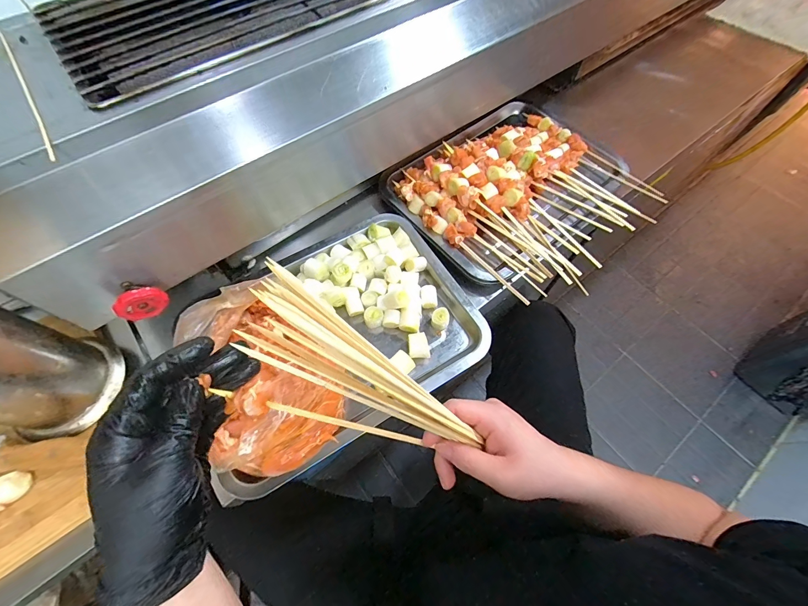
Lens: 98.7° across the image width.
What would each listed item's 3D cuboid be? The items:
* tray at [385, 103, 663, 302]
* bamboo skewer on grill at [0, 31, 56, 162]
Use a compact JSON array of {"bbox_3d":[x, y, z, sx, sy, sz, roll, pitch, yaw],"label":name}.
[{"bbox_3d":[0.178,-0.178,0.534,0.330,0.068,0.327,-40,72,-18],"label":"tray"},{"bbox_3d":[-0.357,-0.203,0.326,0.005,0.006,0.232,-33,70,-16],"label":"bamboo skewer on grill"}]

